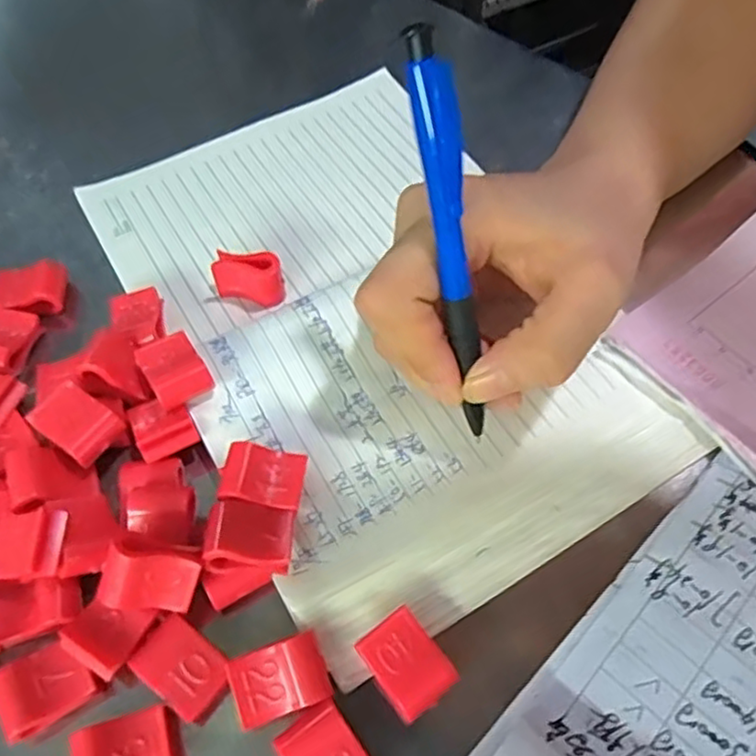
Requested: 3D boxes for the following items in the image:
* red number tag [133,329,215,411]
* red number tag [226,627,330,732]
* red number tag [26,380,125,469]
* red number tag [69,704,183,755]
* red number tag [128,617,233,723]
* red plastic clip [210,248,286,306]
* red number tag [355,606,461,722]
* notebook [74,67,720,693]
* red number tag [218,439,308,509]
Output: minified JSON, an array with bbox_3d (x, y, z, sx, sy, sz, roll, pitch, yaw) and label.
[{"bbox_3d":[-0.074,-0.002,0.245,0.019,0.016,0.026,-30,62,-19],"label":"red number tag"},{"bbox_3d":[-0.029,0.089,0.200,0.028,0.007,0.019,-16,59,-11],"label":"red number tag"},{"bbox_3d":[-0.104,0.015,0.233,0.025,0.013,0.020,29,61,17],"label":"red number tag"},{"bbox_3d":[-0.072,0.109,0.195,0.028,0.013,0.020,-16,59,-11],"label":"red number tag"},{"bbox_3d":[-0.059,0.087,0.204,0.030,0.005,0.020,32,62,18],"label":"red number tag"},{"bbox_3d":[-0.052,-0.041,0.275,0.027,0.022,0.011,13,58,7],"label":"red plastic clip"},{"bbox_3d":[0.008,0.086,0.205,0.020,0.008,0.027,-32,63,-19],"label":"red number tag"},{"bbox_3d":[-0.005,-0.033,0.281,0.165,0.013,0.247,-26,61,-17],"label":"notebook"},{"bbox_3d":[-0.039,0.035,0.229,0.026,0.012,0.020,9,57,5],"label":"red number tag"}]

